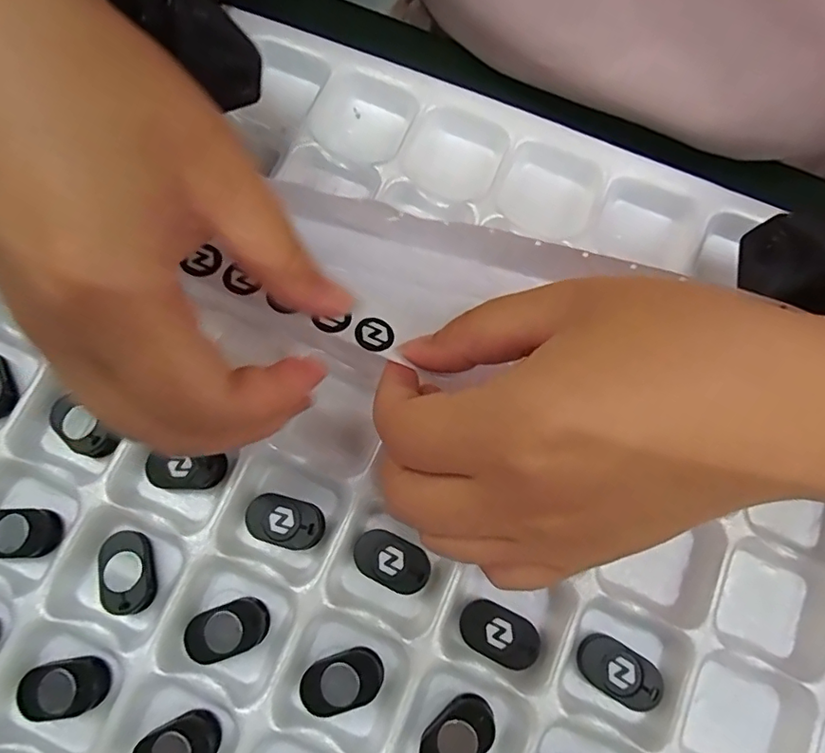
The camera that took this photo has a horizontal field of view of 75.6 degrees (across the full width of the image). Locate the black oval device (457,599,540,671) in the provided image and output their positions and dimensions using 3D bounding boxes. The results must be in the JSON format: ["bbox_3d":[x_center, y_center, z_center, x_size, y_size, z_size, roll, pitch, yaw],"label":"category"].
[{"bbox_3d":[0.031,0.093,0.192,0.028,0.004,0.017,19,70,19],"label":"black oval device"}]

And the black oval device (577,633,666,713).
[{"bbox_3d":[0.073,0.106,0.191,0.028,0.011,0.017,30,77,6],"label":"black oval device"}]

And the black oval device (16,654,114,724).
[{"bbox_3d":[-0.122,0.109,0.185,0.029,0.007,0.018,-14,78,-7],"label":"black oval device"}]

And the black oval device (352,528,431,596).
[{"bbox_3d":[-0.008,0.068,0.195,0.028,0.004,0.018,25,76,5],"label":"black oval device"}]

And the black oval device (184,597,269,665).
[{"bbox_3d":[-0.067,0.091,0.190,0.029,0.004,0.017,-19,79,-8],"label":"black oval device"}]

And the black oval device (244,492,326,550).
[{"bbox_3d":[-0.048,0.055,0.200,0.030,0.008,0.017,14,76,-1],"label":"black oval device"}]

